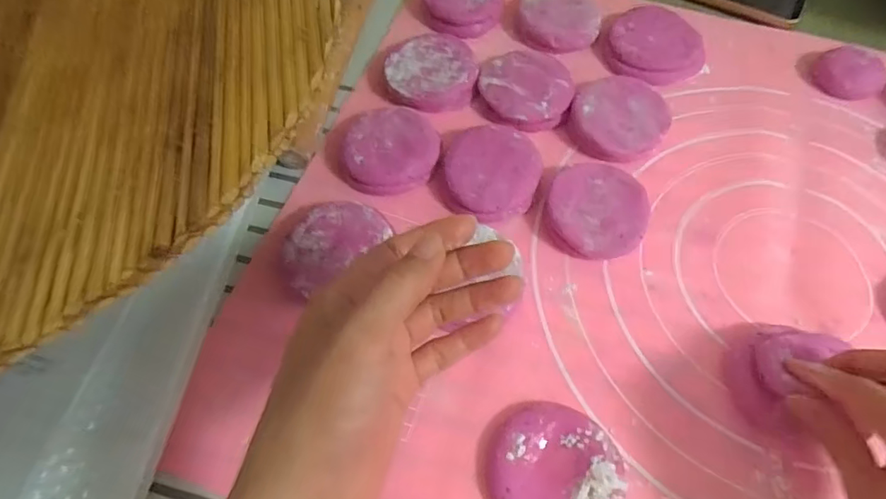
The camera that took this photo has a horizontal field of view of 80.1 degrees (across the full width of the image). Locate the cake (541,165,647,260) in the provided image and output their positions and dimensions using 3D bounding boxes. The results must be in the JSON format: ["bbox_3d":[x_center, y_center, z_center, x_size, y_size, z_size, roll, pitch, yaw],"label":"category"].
[{"bbox_3d":[0.107,-0.029,0.371,0.067,0.020,0.077,16,64,5],"label":"cake"}]

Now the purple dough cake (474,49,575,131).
[{"bbox_3d":[0.065,-0.128,0.426,0.073,0.017,0.074,1,64,-2],"label":"purple dough cake"}]

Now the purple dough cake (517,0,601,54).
[{"bbox_3d":[0.104,-0.208,0.471,0.070,0.013,0.078,13,64,4],"label":"purple dough cake"}]

